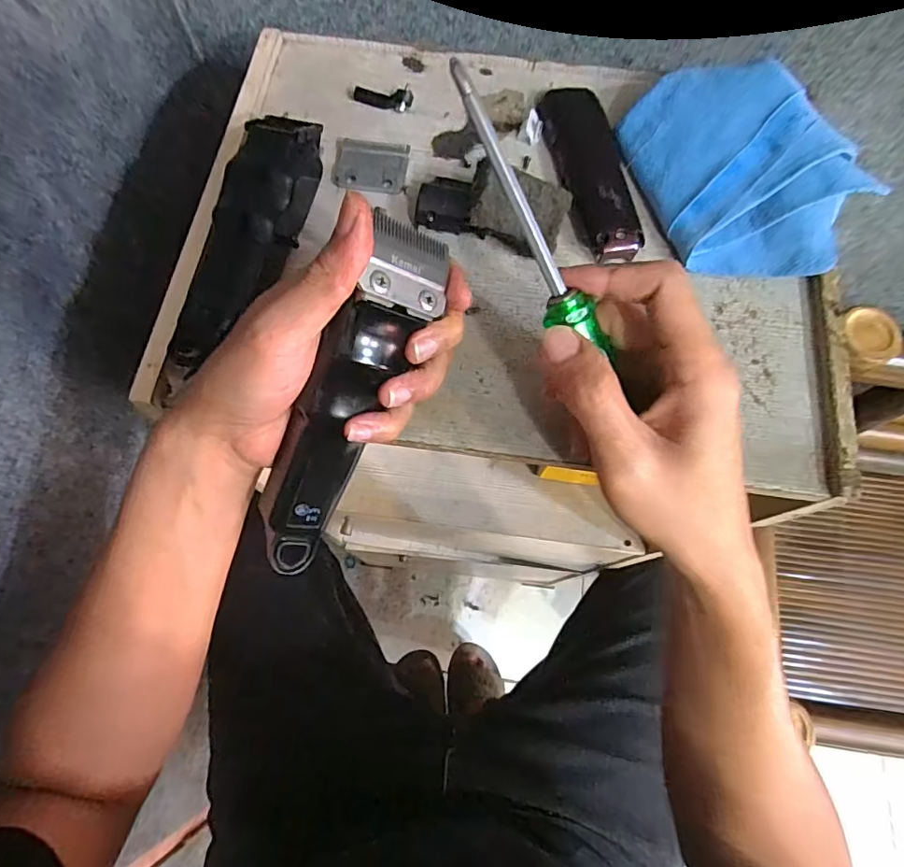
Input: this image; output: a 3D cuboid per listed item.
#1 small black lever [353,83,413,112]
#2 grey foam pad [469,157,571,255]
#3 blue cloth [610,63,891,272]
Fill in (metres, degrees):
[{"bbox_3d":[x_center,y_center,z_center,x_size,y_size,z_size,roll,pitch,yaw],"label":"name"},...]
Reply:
[{"bbox_3d":[-0.048,-0.235,0.370,0.042,0.015,0.009,16,70,3],"label":"small black lever"},{"bbox_3d":[0.045,-0.135,0.325,0.048,0.005,0.042,20,94,-7],"label":"grey foam pad"},{"bbox_3d":[0.173,-0.161,0.321,0.101,0.020,0.148,-33,82,16],"label":"blue cloth"}]

